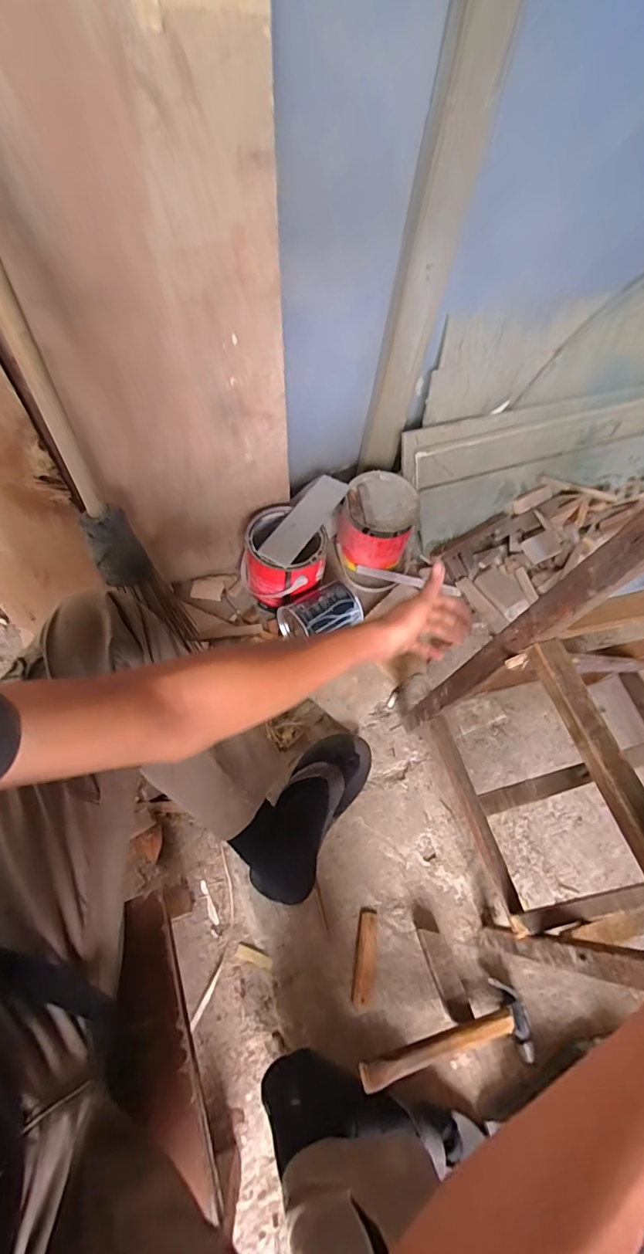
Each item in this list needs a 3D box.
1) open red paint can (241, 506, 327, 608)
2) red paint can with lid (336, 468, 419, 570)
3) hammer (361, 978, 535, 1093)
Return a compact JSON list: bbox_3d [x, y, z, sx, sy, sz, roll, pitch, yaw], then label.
[{"bbox_3d":[-0.079,-0.124,0.909,0.161,0.131,0.140,35,61,13],"label":"open red paint can"},{"bbox_3d":[0.116,-0.219,0.985,0.147,0.143,0.156,3,59,-5],"label":"red paint can with lid"},{"bbox_3d":[0.159,0.536,0.607,0.247,0.047,0.083,-1,57,-20],"label":"hammer"}]

